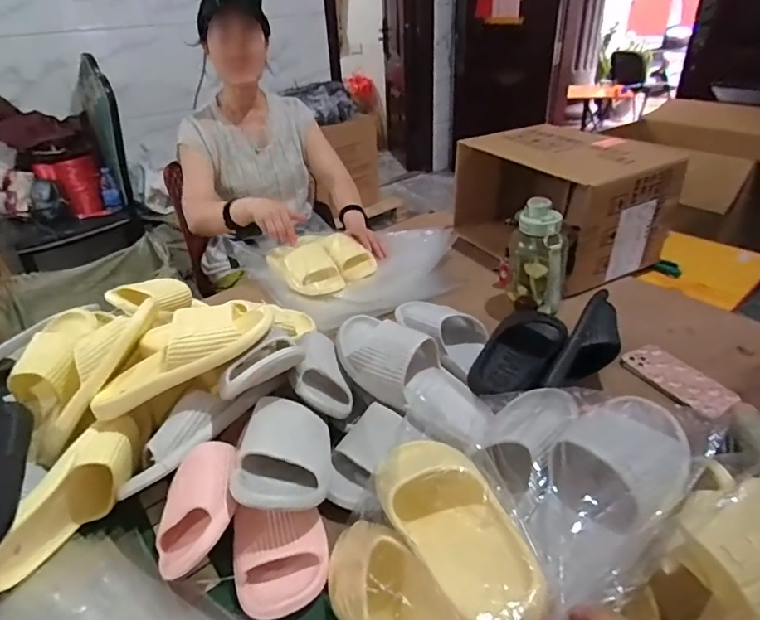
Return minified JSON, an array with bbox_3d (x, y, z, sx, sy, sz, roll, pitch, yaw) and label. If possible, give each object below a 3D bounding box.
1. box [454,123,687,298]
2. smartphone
[{"bbox_3d":[0.390,-0.238,1.105,0.333,0.257,0.393,-11,33,-12],"label":"box"},{"bbox_3d":[0.474,0.109,0.783,0.074,0.013,0.161,-34,45,-17],"label":"smartphone"}]

